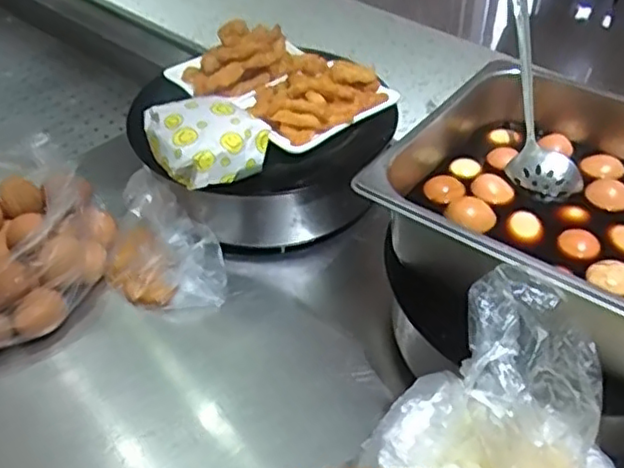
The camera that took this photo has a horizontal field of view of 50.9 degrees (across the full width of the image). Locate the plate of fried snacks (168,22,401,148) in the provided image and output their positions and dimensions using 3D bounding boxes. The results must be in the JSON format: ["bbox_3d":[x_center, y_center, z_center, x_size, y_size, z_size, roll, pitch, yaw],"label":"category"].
[{"bbox_3d":[-0.038,-0.191,0.776,0.177,0.054,0.226,-31,50,-28],"label":"plate of fried snacks"}]

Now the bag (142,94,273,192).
[{"bbox_3d":[-0.108,-0.099,0.679,0.109,0.056,0.105,-20,46,-19],"label":"bag"}]

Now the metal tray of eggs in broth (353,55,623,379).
[{"bbox_3d":[0.246,-0.022,0.564,0.314,0.113,0.307,29,51,29],"label":"metal tray of eggs in broth"}]

